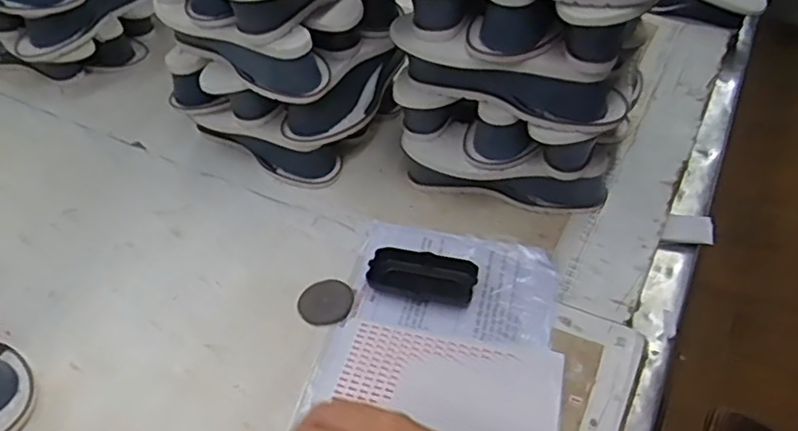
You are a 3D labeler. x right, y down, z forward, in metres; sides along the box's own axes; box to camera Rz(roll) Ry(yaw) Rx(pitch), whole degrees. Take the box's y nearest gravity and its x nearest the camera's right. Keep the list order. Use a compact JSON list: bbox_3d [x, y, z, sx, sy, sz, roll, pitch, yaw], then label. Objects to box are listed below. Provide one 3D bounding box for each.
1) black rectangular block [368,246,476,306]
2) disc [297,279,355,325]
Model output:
[{"bbox_3d":[0.024,0.065,0.658,0.109,0.023,0.051,6,45,9],"label":"black rectangular block"},{"bbox_3d":[-0.077,0.088,0.654,0.058,0.009,0.057,-1,45,1],"label":"disc"}]

